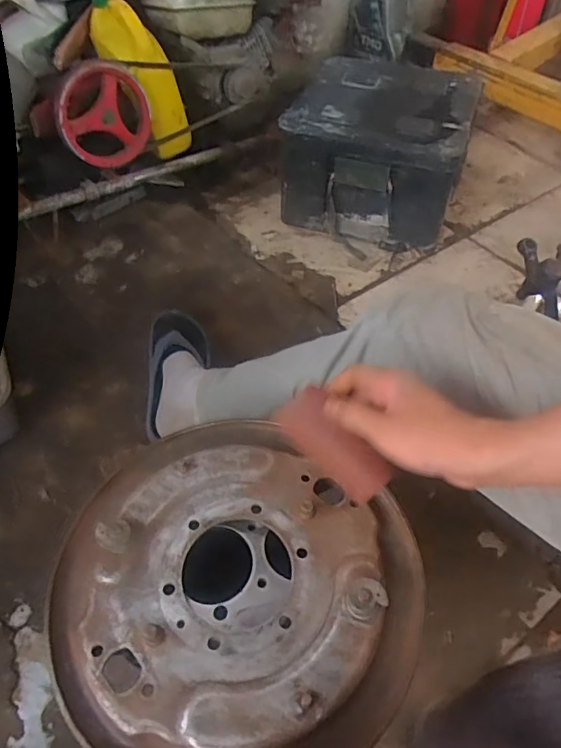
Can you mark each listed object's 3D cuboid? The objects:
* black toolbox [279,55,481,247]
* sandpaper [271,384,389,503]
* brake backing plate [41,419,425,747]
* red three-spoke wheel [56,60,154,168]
[{"bbox_3d":[0.222,-0.497,1.165,0.354,0.243,0.350,15,53,11],"label":"black toolbox"},{"bbox_3d":[0.041,0.056,0.415,0.102,0.048,0.011,43,28,14],"label":"sandpaper"},{"bbox_3d":[-0.042,0.172,0.423,0.288,0.036,0.279,0,51,0],"label":"brake backing plate"},{"bbox_3d":[-0.337,-0.493,0.997,0.049,0.197,0.184,32,59,25],"label":"red three-spoke wheel"}]

